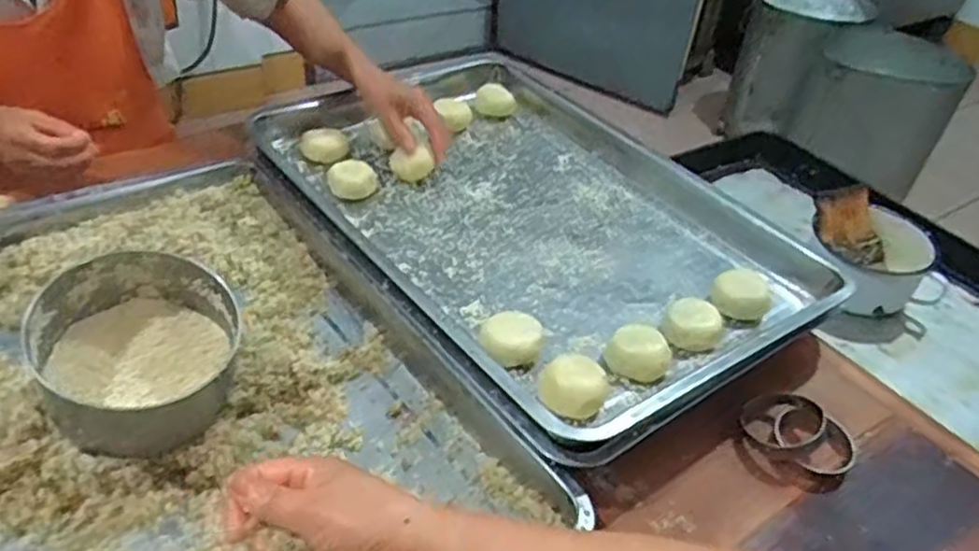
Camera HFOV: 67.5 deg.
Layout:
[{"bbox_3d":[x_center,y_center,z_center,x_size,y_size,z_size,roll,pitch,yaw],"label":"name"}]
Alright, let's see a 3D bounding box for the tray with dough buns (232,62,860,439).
[{"bbox_3d":[0.033,-0.078,0.794,0.398,0.052,0.603,-23,47,-31],"label":"tray with dough buns"}]

